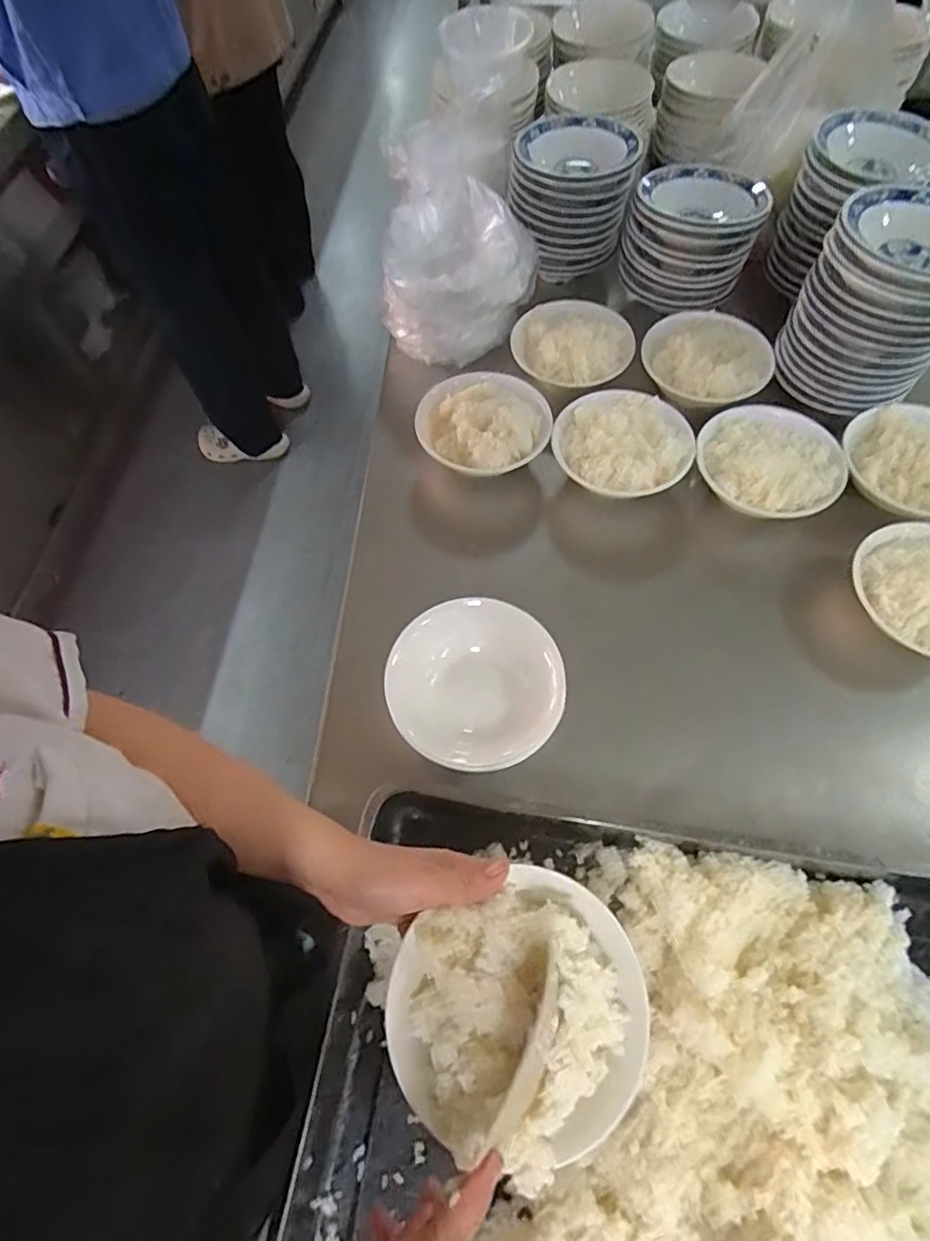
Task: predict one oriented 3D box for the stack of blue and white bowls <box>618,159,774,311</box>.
[{"bbox_3d":[0.333,-0.576,0.902,0.179,0.152,0.157,12,63,9],"label":"stack of blue and white bowls"}]

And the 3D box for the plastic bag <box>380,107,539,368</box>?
[{"bbox_3d":[-0.015,-0.593,0.932,0.219,0.160,0.364,-3,62,1],"label":"plastic bag"}]

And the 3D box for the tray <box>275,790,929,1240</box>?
[{"bbox_3d":[0.188,0.369,0.463,0.600,0.071,0.396,7,63,6],"label":"tray"}]

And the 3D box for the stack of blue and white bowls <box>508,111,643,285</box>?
[{"bbox_3d":[0.163,-0.656,0.941,0.184,0.139,0.194,4,63,5],"label":"stack of blue and white bowls"}]

